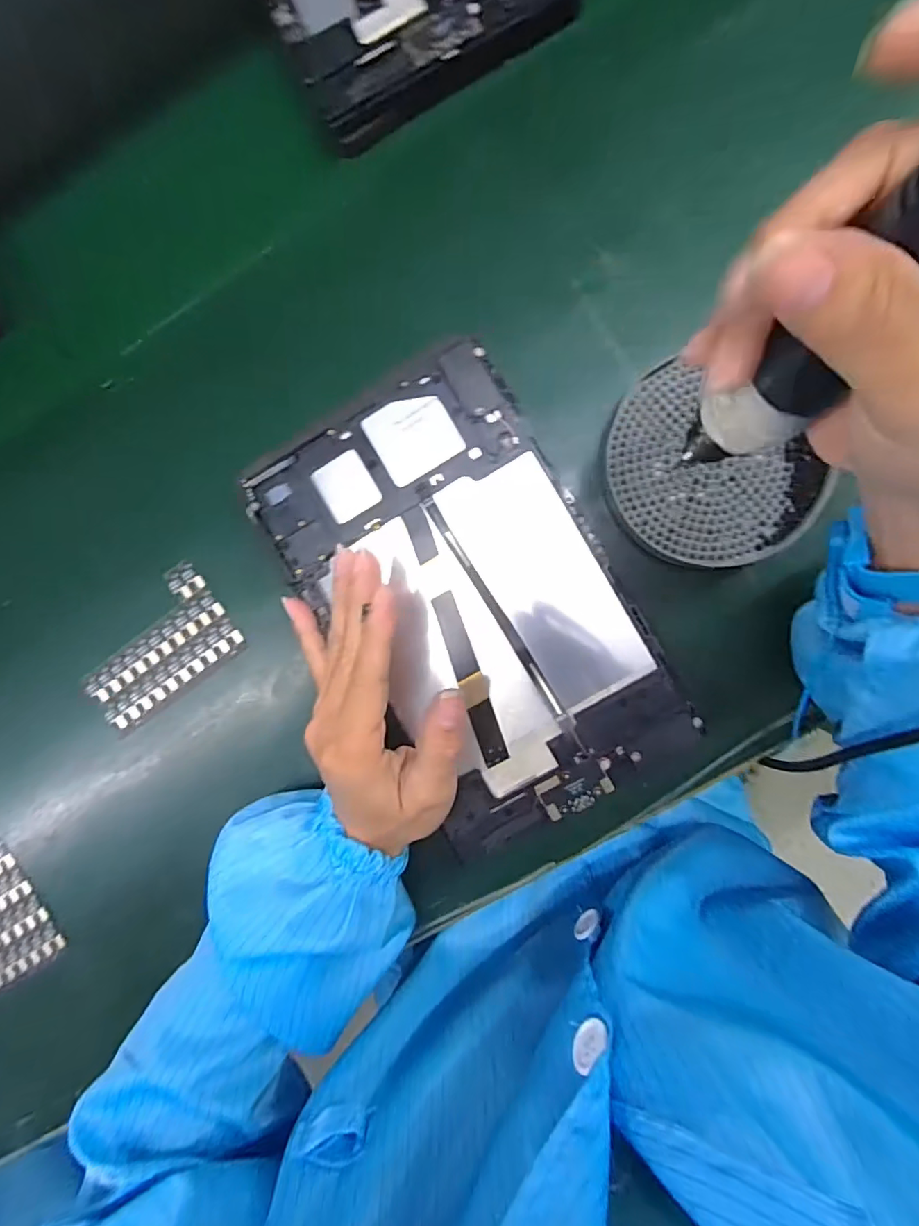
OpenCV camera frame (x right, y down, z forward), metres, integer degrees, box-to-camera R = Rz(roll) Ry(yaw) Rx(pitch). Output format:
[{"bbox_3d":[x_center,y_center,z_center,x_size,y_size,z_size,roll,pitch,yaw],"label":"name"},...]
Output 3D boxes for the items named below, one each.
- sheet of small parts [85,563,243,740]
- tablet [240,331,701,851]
[{"bbox_3d":[-0.184,0.023,0.328,0.097,0.006,0.058,-36,91,7],"label":"sheet of small parts"},{"bbox_3d":[0.005,-0.003,0.289,0.145,0.011,0.234,-29,92,7],"label":"tablet"}]

